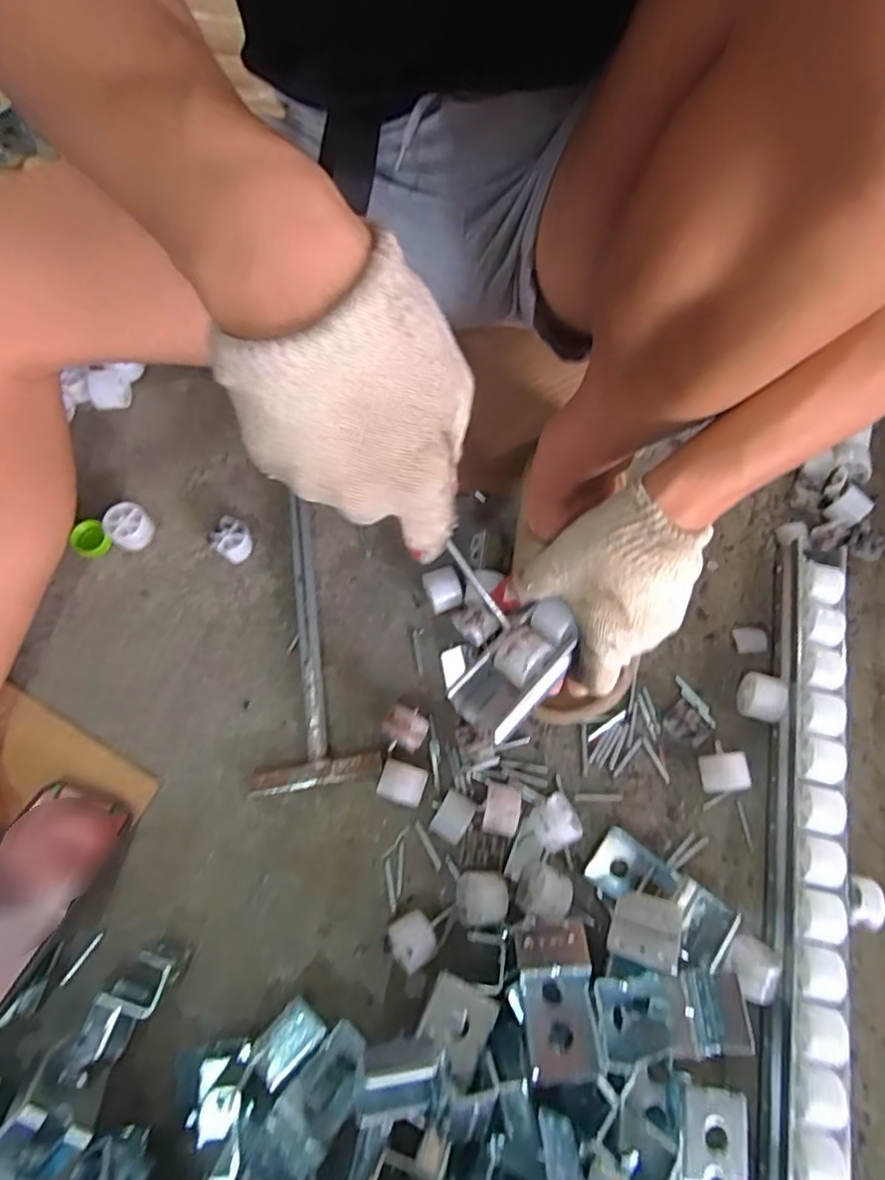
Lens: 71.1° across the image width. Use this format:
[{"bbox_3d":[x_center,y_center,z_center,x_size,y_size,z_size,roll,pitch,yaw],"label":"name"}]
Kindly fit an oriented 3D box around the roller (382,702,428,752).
[{"bbox_3d":[-0.029,0.109,0.492,0.033,0.028,0.027,31,75,9],"label":"roller"}]

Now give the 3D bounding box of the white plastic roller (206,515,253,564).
[{"bbox_3d":[-0.184,-0.043,0.543,0.032,0.025,0.031,0,72,0],"label":"white plastic roller"}]

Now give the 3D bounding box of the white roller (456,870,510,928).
[{"bbox_3d":[0.029,0.226,0.458,0.036,0.027,0.035,2,72,0],"label":"white roller"}]

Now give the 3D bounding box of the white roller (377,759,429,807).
[{"bbox_3d":[-0.031,0.151,0.483,0.035,0.027,0.029,18,73,6],"label":"white roller"}]

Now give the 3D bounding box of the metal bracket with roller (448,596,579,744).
[{"bbox_3d":[0.048,0.055,0.415,0.082,0.060,0.051,-43,77,-15],"label":"metal bracket with roller"}]

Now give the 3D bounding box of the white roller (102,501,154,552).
[{"bbox_3d":[-0.274,-0.054,0.546,0.035,0.028,0.035,0,72,0],"label":"white roller"}]

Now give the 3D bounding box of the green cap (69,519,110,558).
[{"bbox_3d":[-0.311,-0.044,0.548,0.030,0.016,0.033,0,72,0],"label":"green cap"}]

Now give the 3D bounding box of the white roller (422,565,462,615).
[{"bbox_3d":[-0.001,0.000,0.526,0.029,0.033,0.034,-17,73,-5],"label":"white roller"}]

